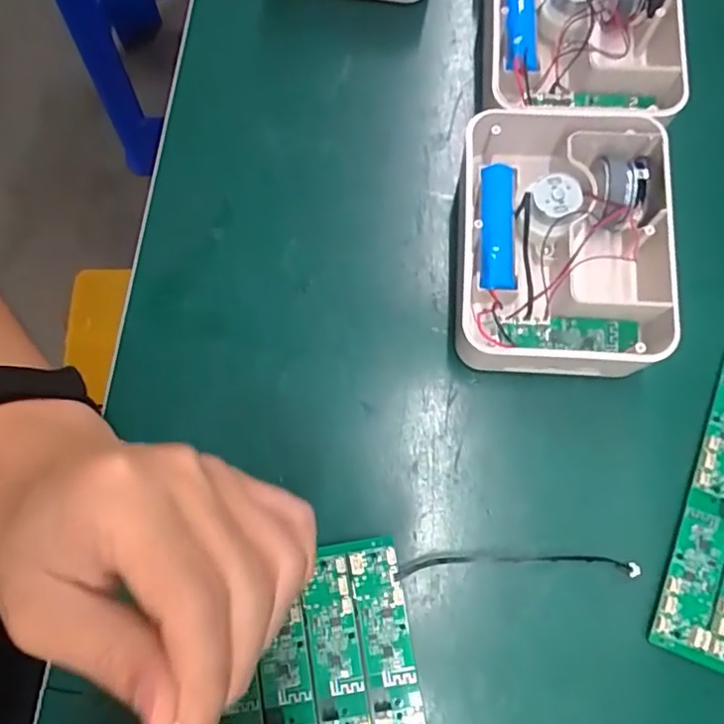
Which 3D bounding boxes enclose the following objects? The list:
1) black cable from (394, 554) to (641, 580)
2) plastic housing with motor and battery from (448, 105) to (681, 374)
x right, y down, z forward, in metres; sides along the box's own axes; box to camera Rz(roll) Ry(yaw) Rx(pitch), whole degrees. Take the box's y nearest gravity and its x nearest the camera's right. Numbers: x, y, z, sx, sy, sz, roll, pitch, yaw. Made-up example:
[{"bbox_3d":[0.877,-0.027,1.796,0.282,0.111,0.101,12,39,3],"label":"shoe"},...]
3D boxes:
[{"bbox_3d":[0.074,0.098,0.283,0.116,0.010,0.010,-1,74,0],"label":"black cable"},{"bbox_3d":[0.099,-0.059,0.301,0.108,0.046,0.134,1,76,1],"label":"plastic housing with motor and battery"}]

